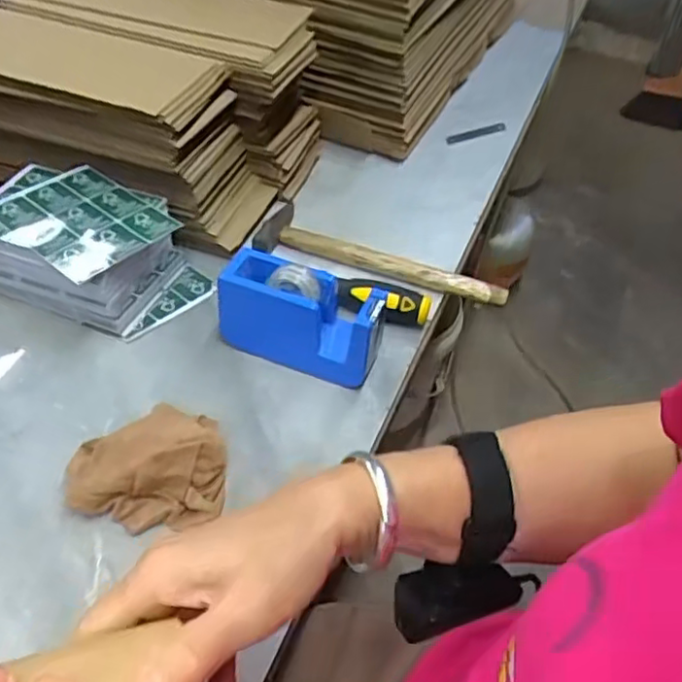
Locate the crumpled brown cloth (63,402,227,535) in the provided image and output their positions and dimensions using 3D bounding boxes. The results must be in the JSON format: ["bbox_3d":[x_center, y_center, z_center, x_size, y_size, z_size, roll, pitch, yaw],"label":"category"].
[{"bbox_3d":[-0.134,0.085,0.445,0.107,0.051,0.081,-12,50,-17],"label":"crumpled brown cloth"}]

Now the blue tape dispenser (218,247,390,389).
[{"bbox_3d":[-0.033,-0.018,0.531,0.132,0.082,0.041,18,48,10],"label":"blue tape dispenser"}]

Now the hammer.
[{"bbox_3d":[0.039,-0.088,0.640,0.253,0.030,0.082,18,48,10],"label":"hammer"}]

